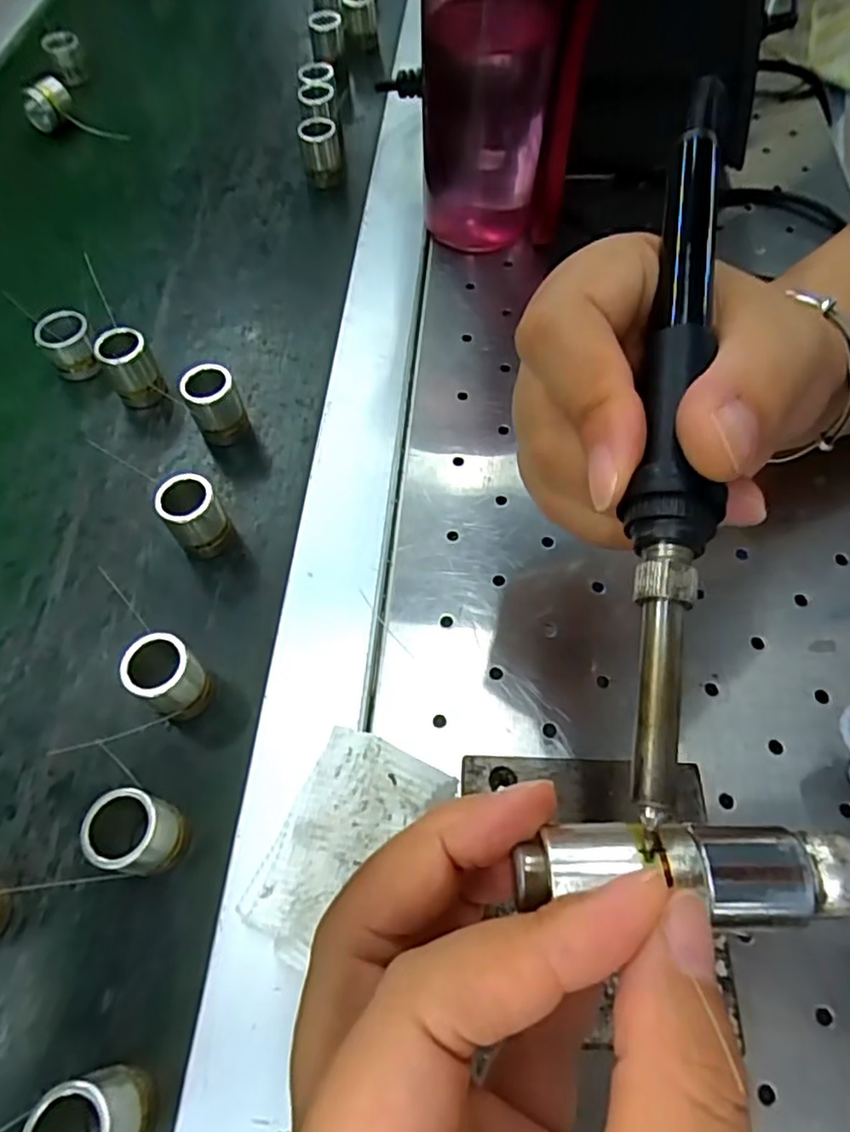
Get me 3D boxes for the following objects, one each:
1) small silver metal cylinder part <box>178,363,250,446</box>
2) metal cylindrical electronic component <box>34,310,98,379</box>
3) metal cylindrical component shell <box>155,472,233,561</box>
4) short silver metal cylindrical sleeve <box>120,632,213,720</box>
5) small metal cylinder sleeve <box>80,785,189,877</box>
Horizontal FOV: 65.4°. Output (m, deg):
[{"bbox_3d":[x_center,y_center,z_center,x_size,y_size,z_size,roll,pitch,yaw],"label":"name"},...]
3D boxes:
[{"bbox_3d":[-0.096,-0.073,0.305,0.022,0.034,0.022,-1,60,3],"label":"small silver metal cylinder part"},{"bbox_3d":[-0.178,-0.109,0.334,0.025,0.027,0.026,-1,60,3],"label":"metal cylindrical electronic component"},{"bbox_3d":[-0.094,-0.019,0.274,0.022,0.034,0.021,-1,60,3],"label":"metal cylindrical component shell"},{"bbox_3d":[-0.091,0.041,0.240,0.022,0.035,0.021,-1,60,3],"label":"short silver metal cylindrical sleeve"},{"bbox_3d":[-0.092,0.087,0.214,0.021,0.035,0.023,6,61,7],"label":"small metal cylinder sleeve"}]

